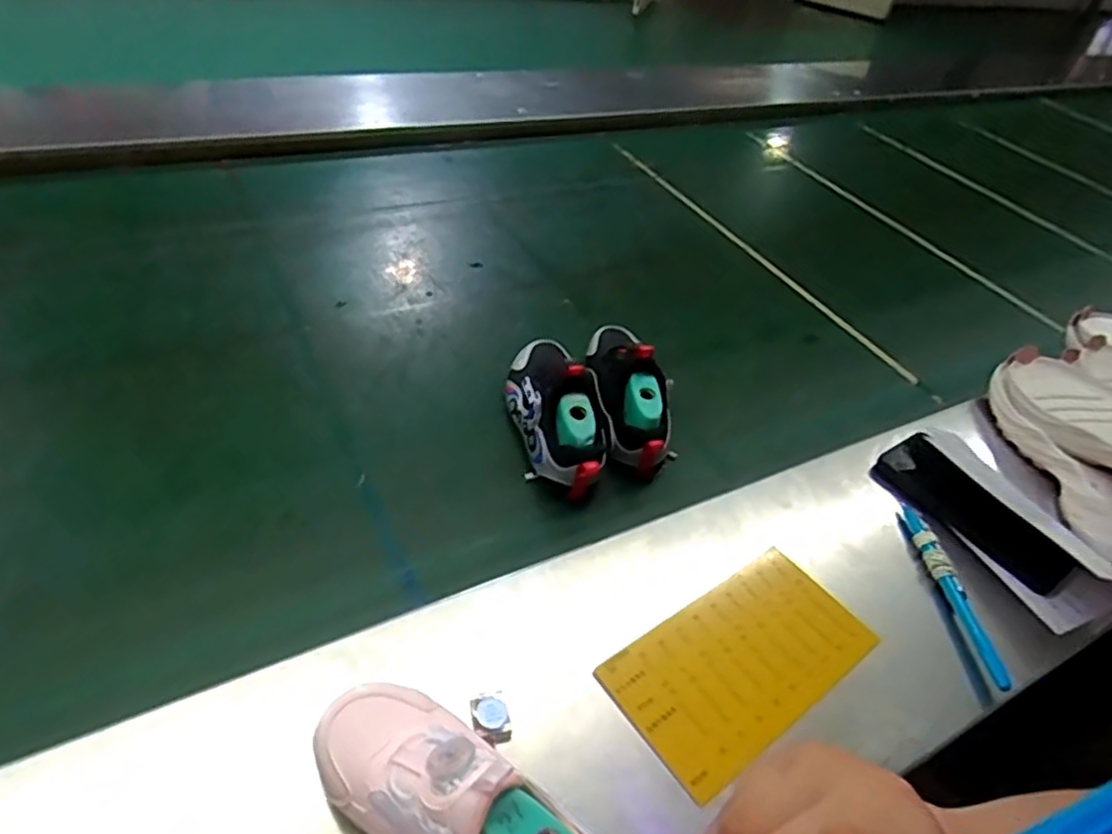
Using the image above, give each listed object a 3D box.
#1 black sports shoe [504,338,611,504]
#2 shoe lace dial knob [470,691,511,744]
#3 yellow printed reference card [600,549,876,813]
[{"bbox_3d":[0.006,-0.010,0.628,0.093,0.073,0.186,0,43,-11],"label":"black sports shoe"},{"bbox_3d":[-0.041,0.187,0.423,0.022,0.012,0.031,-7,43,-12],"label":"shoe lace dial knob"},{"bbox_3d":[0.131,0.169,0.478,0.191,0.004,0.101,-24,54,-30],"label":"yellow printed reference card"}]

